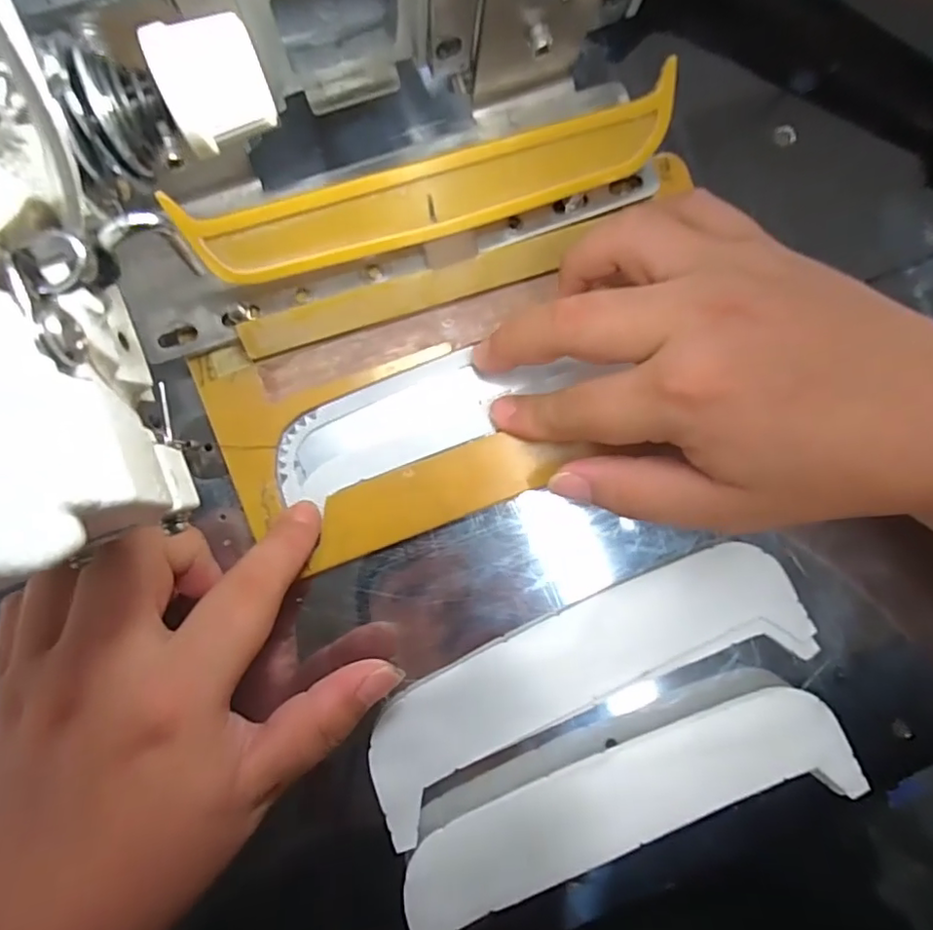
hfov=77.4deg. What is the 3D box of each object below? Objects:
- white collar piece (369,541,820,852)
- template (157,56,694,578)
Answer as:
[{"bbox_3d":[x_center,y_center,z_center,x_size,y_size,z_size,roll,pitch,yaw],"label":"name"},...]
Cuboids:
[{"bbox_3d":[0.051,0.089,0.249,0.194,0.007,0.056,-24,91,-5],"label":"white collar piece"},{"bbox_3d":[-0.003,-0.047,0.229,0.205,0.046,0.133,-18,91,-5],"label":"template"}]

